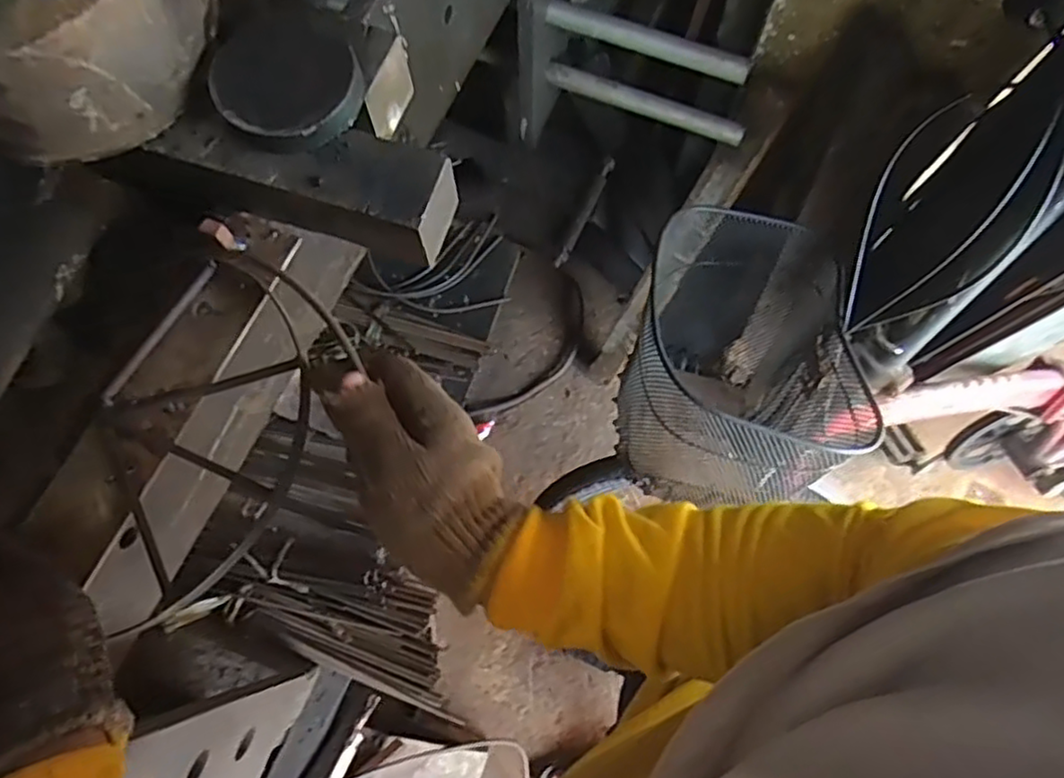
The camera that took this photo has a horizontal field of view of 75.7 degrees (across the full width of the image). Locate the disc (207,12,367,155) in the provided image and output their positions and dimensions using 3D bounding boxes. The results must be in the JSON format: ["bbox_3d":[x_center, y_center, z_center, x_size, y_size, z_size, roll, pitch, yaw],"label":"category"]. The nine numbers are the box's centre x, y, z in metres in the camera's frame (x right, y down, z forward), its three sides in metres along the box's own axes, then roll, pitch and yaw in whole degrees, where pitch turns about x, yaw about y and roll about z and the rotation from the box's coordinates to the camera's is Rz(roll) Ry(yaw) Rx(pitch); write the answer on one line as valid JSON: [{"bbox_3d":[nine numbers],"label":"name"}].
[{"bbox_3d":[-0.141,-0.172,0.387,0.085,0.025,0.074,20,76,6],"label":"disc"}]

